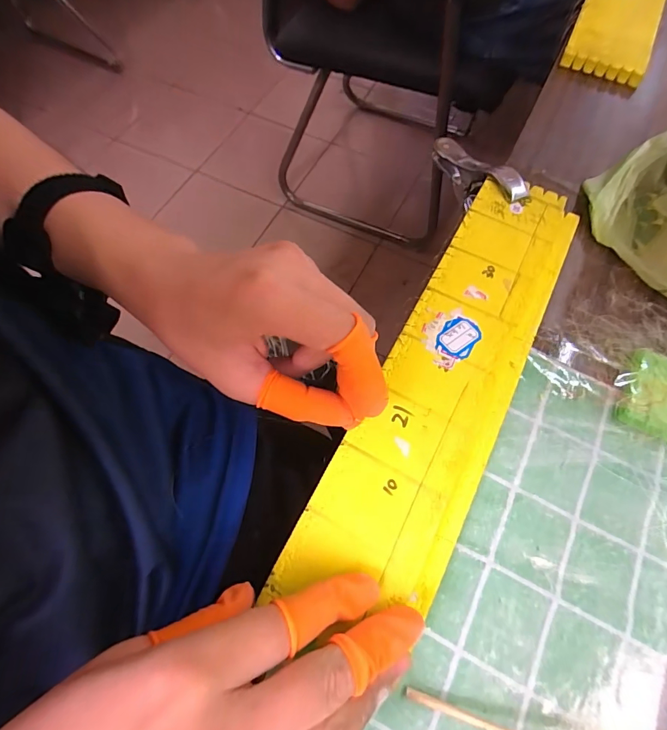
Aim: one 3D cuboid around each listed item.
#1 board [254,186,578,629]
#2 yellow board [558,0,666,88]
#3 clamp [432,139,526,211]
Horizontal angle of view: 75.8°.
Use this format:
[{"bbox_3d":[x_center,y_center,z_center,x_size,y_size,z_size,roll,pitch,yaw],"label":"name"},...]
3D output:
[{"bbox_3d":[0.079,0.000,0.275,0.078,0.013,0.315,28,68,12],"label":"board"},{"bbox_3d":[0.342,-0.438,0.495,0.081,0.019,0.338,23,67,10],"label":"yellow board"},{"bbox_3d":[0.122,-0.163,0.372,0.028,0.036,0.112,-24,46,-12],"label":"clamp"}]

